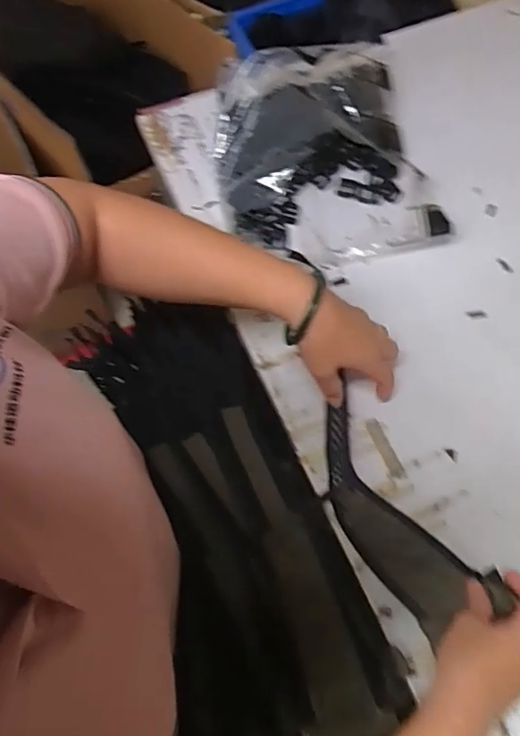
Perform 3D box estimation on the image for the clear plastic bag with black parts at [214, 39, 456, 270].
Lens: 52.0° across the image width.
[{"bbox_3d":[0.077,-0.286,0.688,0.265,0.090,0.319,-10,64,-3],"label":"clear plastic bag with black parts"}]

